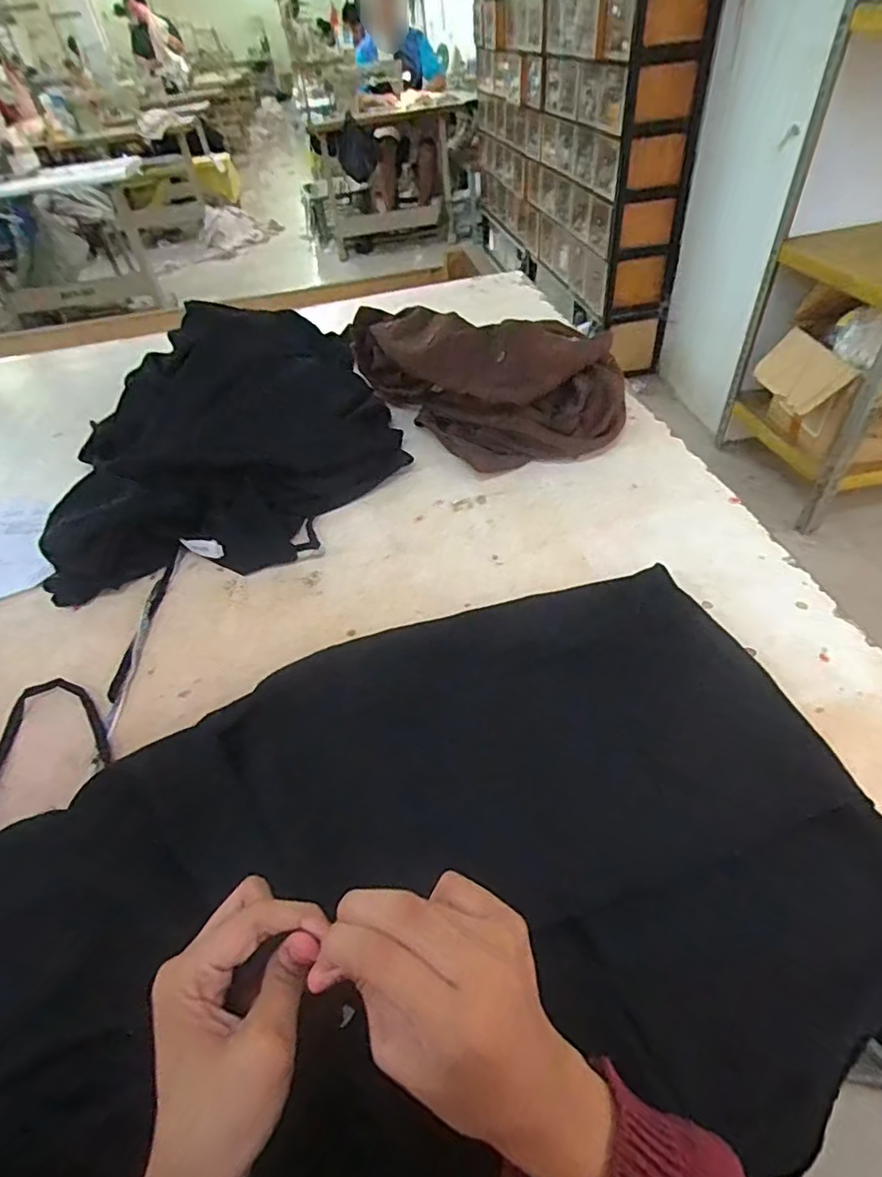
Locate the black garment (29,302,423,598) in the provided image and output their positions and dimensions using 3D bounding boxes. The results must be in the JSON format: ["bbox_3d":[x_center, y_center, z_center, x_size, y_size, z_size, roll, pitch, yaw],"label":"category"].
[{"bbox_3d":[-0.269,-0.201,0.716,0.399,0.140,0.393,-8,45,-1],"label":"black garment"}]

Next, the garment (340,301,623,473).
[{"bbox_3d":[0.051,-0.307,0.787,0.243,0.115,0.396,-26,48,-18],"label":"garment"}]

